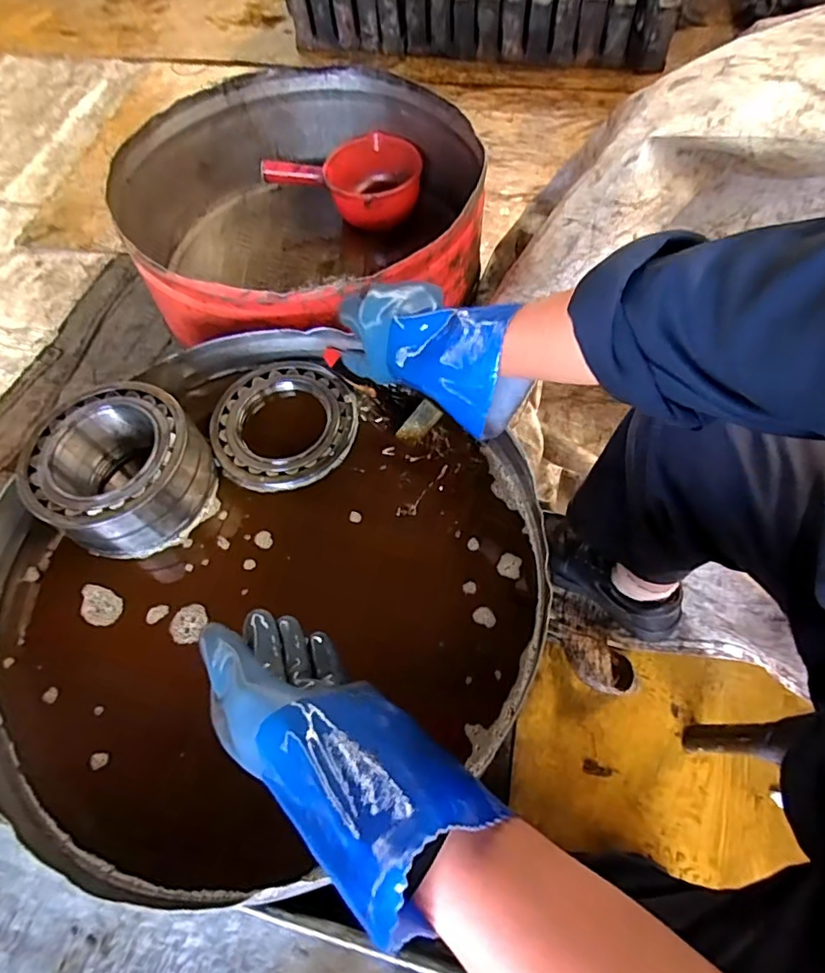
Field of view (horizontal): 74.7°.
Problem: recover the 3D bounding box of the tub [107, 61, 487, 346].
[{"bbox_3d":[-0.165,-0.445,0.912,0.549,0.218,0.561,-2,61,3],"label":"tub"}]

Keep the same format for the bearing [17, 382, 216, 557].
[{"bbox_3d":[-0.318,-0.019,0.597,0.158,0.095,0.168,-2,61,3],"label":"bearing"}]

